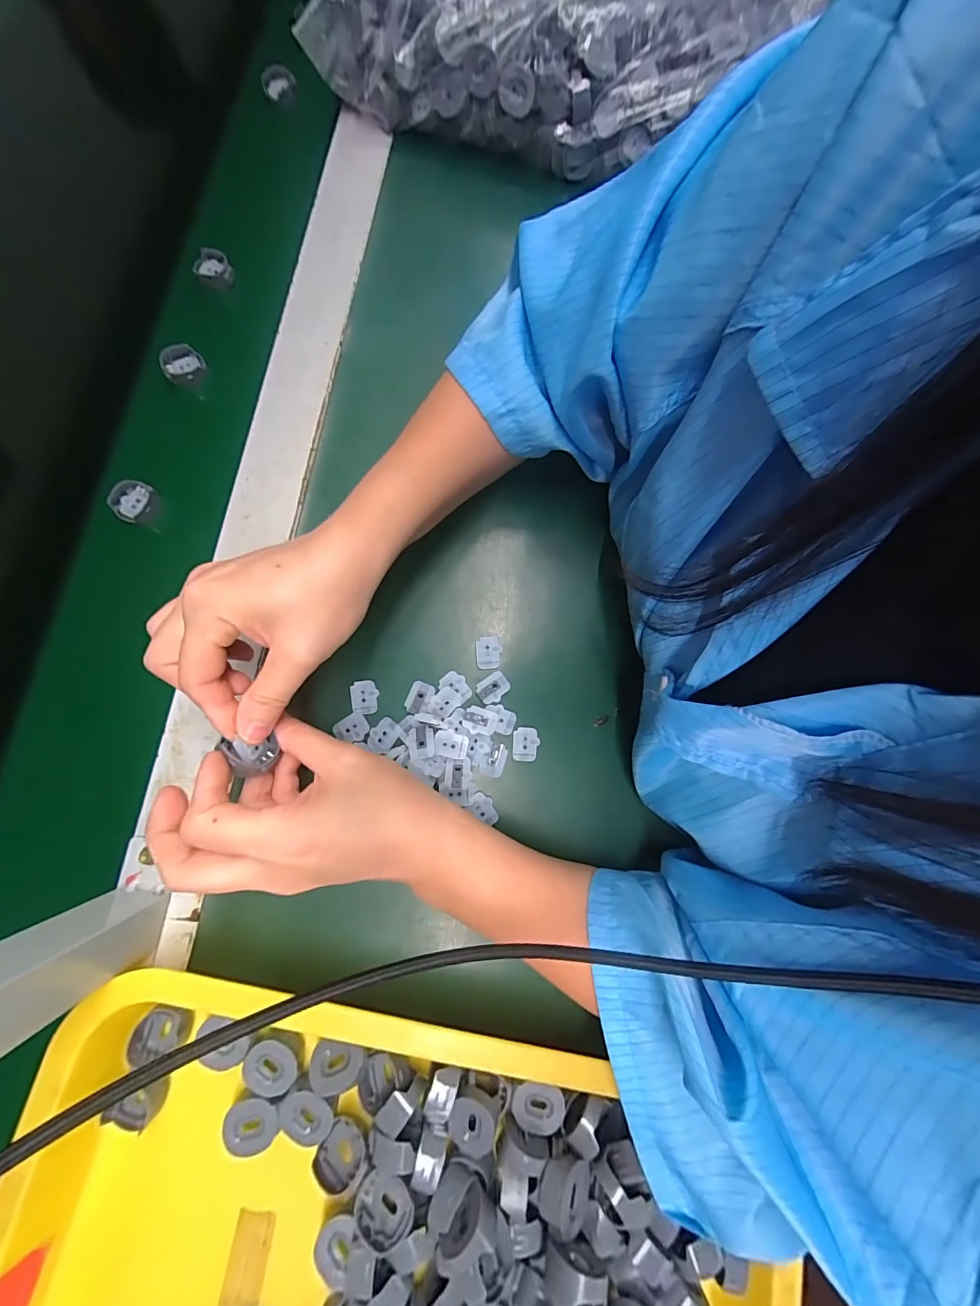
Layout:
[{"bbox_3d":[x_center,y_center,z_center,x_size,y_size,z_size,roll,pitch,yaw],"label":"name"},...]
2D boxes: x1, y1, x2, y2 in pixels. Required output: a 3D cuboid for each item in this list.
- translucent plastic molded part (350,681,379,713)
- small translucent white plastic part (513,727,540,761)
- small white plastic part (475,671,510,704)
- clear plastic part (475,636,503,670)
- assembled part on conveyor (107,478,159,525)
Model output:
[{"bbox_3d":[-0.082,0.029,0.283,0.017,0.005,0.021,-5,80,-5],"label":"translucent plastic molded part"},{"bbox_3d":[0.024,0.060,0.284,0.017,0.004,0.021,5,79,-3],"label":"small translucent white plastic part"},{"bbox_3d":[0.002,0.023,0.289,0.022,0.004,0.016,-34,84,-9],"label":"small white plastic part"},{"bbox_3d":[-0.001,0.000,0.295,0.017,0.006,0.022,-3,80,-5],"label":"clear plastic part"},{"bbox_3d":[-0.250,-0.106,0.305,0.032,0.010,0.029,8,79,-2],"label":"assembled part on conveyor"}]

